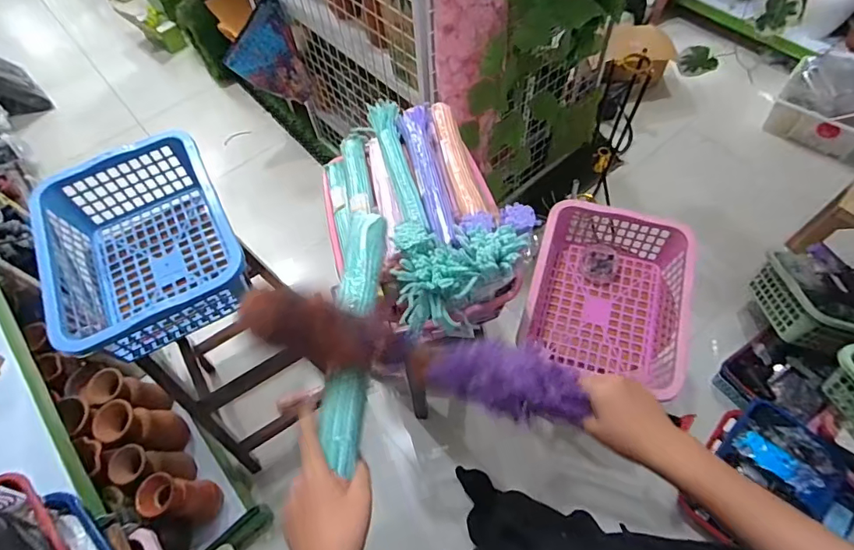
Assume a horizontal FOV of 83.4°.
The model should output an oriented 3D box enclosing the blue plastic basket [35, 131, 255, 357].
[{"bbox_3d":[-0.533,-0.054,0.926,0.309,0.159,0.414,-27,62,-12],"label":"blue plastic basket"}]

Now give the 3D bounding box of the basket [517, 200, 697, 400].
[{"bbox_3d":[0.399,0.038,1.073,0.314,0.149,0.364,17,62,13],"label":"basket"}]

